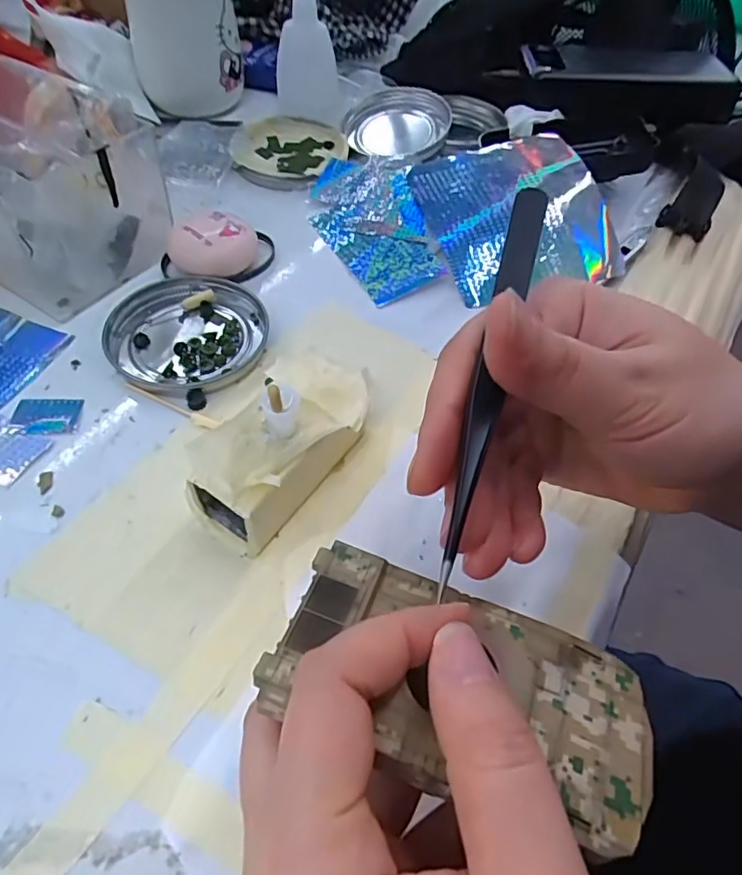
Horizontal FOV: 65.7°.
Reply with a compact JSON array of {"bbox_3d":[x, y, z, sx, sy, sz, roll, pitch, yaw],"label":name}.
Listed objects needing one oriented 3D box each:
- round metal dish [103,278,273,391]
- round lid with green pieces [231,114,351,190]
[{"bbox_3d":[-0.095,-0.054,0.294,0.077,0.007,0.076,1,54,-2],"label":"round metal dish"},{"bbox_3d":[-0.057,-0.201,0.404,0.078,0.012,0.082,1,54,-2],"label":"round lid with green pieces"}]

